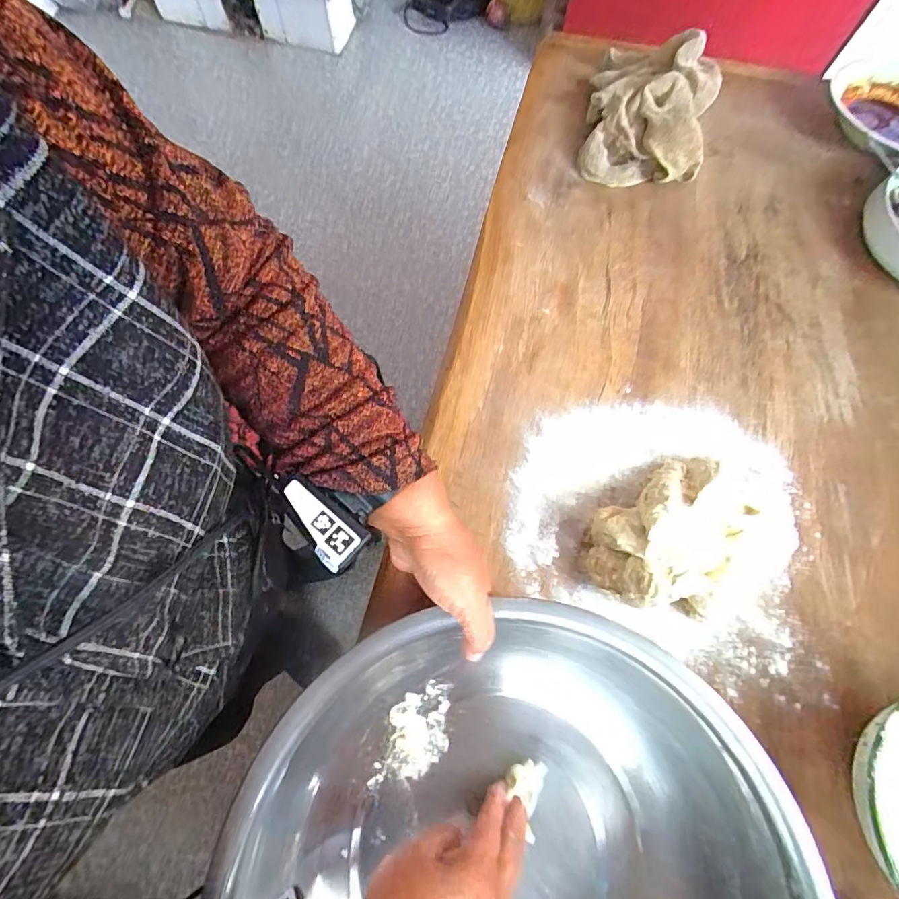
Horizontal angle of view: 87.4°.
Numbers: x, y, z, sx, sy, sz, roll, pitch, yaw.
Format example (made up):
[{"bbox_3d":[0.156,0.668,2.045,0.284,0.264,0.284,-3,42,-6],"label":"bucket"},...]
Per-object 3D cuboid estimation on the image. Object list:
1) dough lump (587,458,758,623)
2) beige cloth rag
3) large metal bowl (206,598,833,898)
[{"bbox_3d":[0.217,0.068,0.451,0.123,0.074,0.182,31,73,10],"label":"dough lump"},{"bbox_3d":[0.284,-0.493,0.659,0.163,0.083,0.246,12,70,4],"label":"beige cloth rag"},{"bbox_3d":[0.058,0.315,0.336,0.346,0.128,0.343,0,70,0],"label":"large metal bowl"}]

